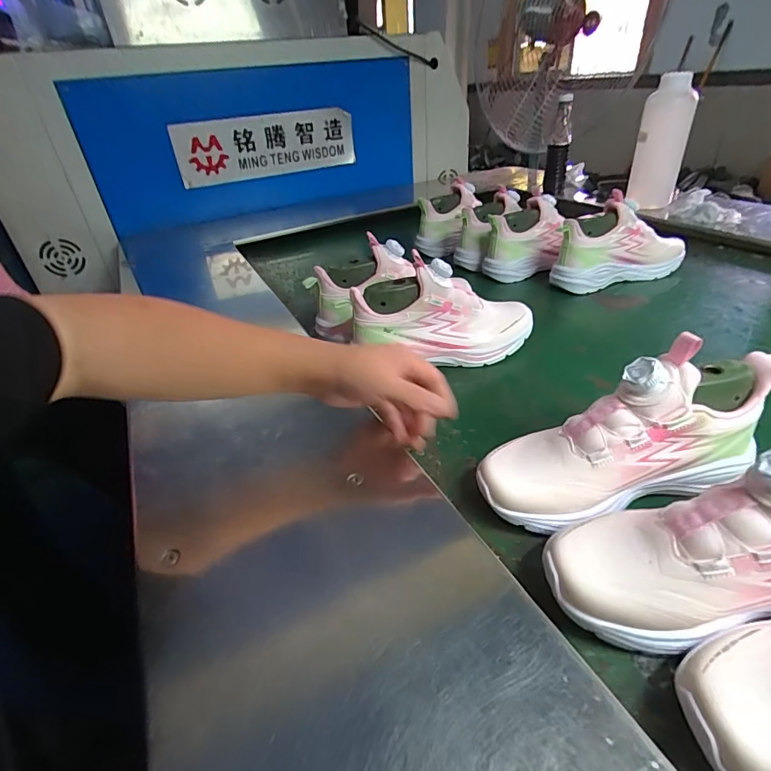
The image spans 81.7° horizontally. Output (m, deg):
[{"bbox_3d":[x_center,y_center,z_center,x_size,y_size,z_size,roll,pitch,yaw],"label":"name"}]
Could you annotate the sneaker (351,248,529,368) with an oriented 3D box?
[{"bbox_3d":[0.077,-0.089,0.570,0.241,0.125,0.074,8,32,-17],"label":"sneaker"}]

